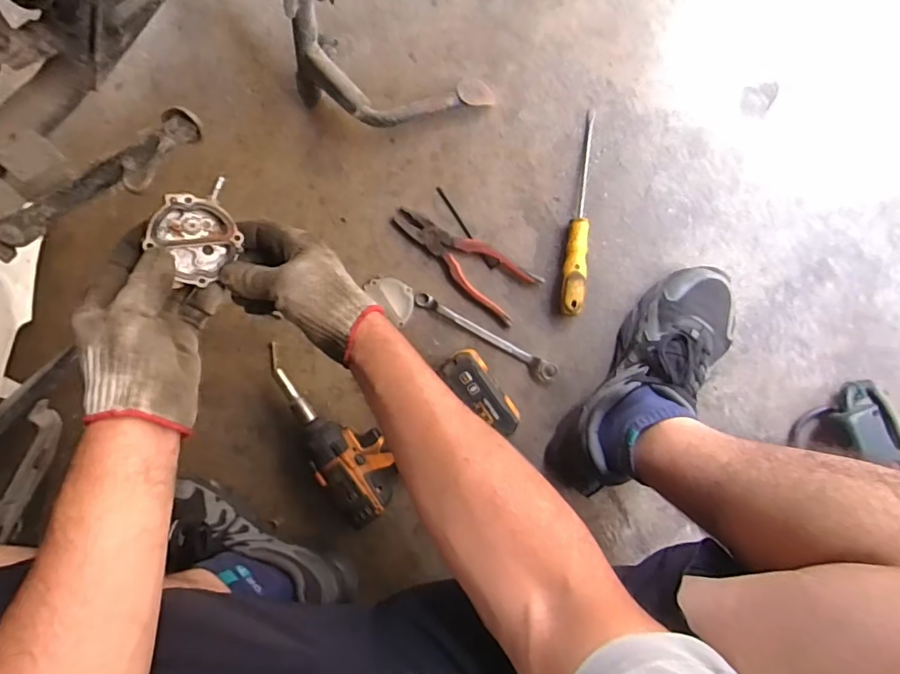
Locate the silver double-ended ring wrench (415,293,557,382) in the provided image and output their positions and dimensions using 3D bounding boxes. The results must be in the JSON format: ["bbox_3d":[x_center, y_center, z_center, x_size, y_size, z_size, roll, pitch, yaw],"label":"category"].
[{"bbox_3d":[0.043,-0.001,0.634,0.191,0.015,0.021,31,93,5],"label":"silver double-ended ring wrench"}]

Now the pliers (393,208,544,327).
[{"bbox_3d":[0.017,-0.098,0.627,0.185,0.026,0.063,39,94,4],"label":"pliers"}]

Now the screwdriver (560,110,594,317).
[{"bbox_3d":[0.155,-0.143,0.613,0.025,0.026,0.235,8,87,7],"label":"screwdriver"}]

